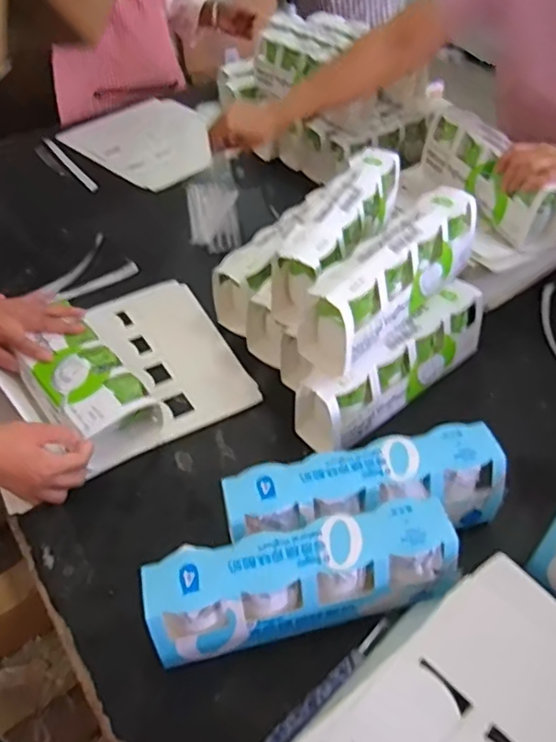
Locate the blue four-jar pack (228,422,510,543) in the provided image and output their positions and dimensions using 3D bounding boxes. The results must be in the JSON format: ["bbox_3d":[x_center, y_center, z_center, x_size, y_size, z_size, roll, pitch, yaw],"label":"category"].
[{"bbox_3d":[0.086,0.131,0.595,0.269,0.097,0.074,-12,48,-9],"label":"blue four-jar pack"}]

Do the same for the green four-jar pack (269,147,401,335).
[{"bbox_3d":[0.083,-0.172,0.741,0.090,0.089,0.290,23,52,22],"label":"green four-jar pack"}]

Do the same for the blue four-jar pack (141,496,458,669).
[{"bbox_3d":[0.023,0.191,0.543,0.269,0.095,0.072,-12,48,-9],"label":"blue four-jar pack"}]

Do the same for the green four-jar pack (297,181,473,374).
[{"bbox_3d":[0.132,-0.113,0.693,0.078,0.102,0.267,33,56,28],"label":"green four-jar pack"}]

